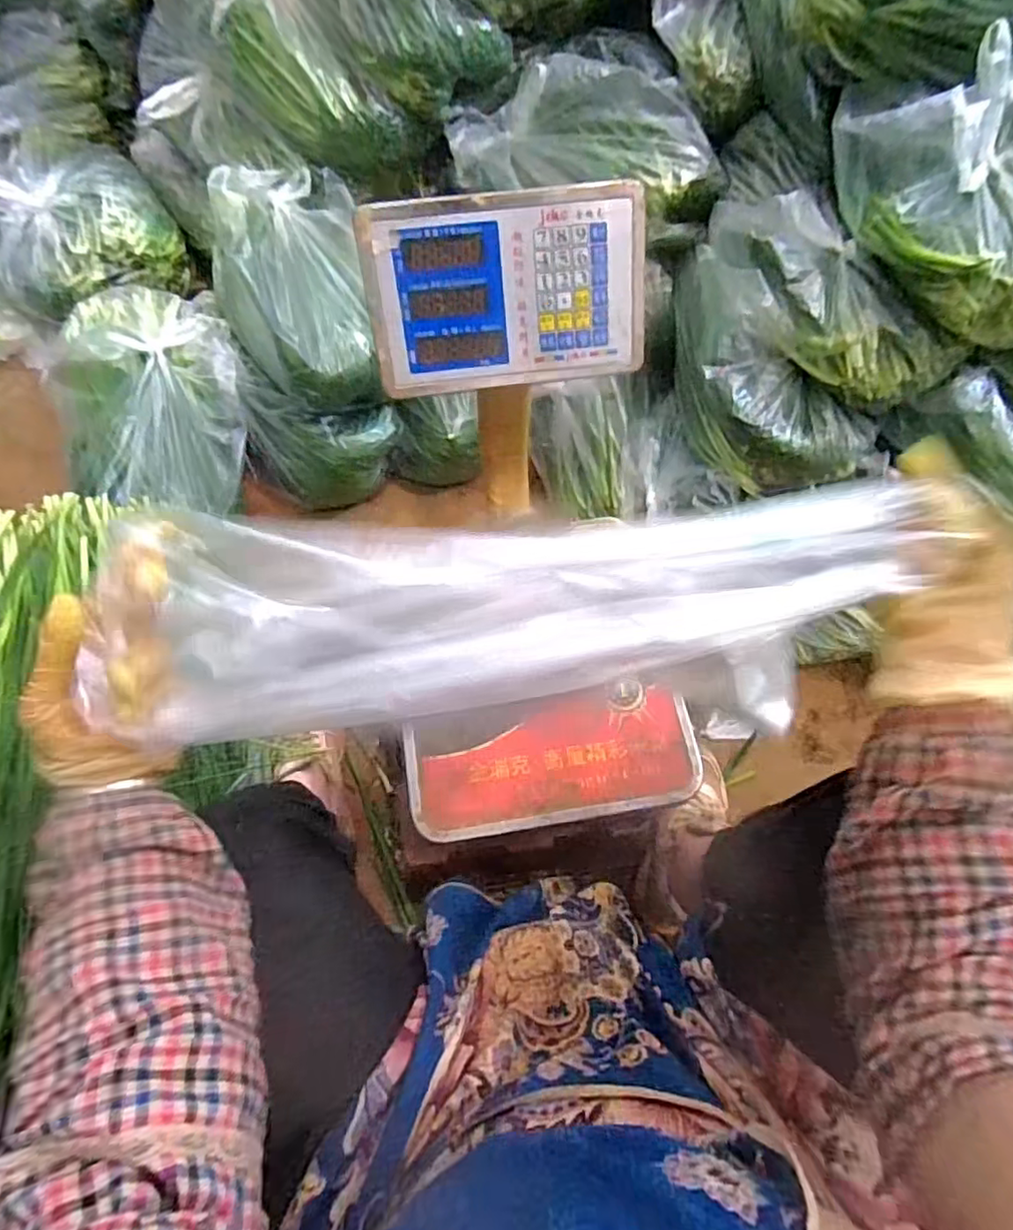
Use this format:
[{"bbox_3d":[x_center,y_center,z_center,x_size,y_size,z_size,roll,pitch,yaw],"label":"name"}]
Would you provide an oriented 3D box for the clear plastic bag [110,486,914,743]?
[{"bbox_3d":[0.019,-0.004,0.368,0.416,0.057,0.130,-5,67,-3],"label":"clear plastic bag"}]

